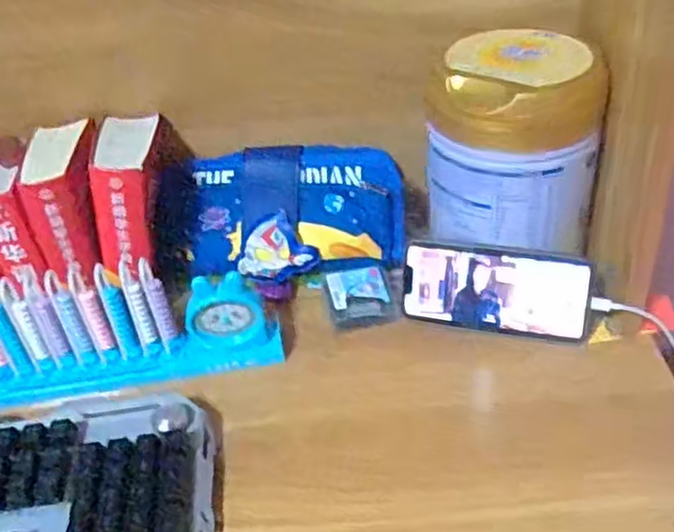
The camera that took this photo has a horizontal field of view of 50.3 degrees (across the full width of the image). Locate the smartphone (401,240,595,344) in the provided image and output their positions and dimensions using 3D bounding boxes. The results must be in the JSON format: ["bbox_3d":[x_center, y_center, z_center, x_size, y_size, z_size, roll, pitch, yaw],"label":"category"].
[{"bbox_3d":[0.124,0.019,0.567,0.144,0.068,0.006,8,17,15],"label":"smartphone"}]

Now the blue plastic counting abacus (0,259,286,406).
[{"bbox_3d":[-0.165,0.047,0.556,0.230,0.089,0.046,-7,38,0],"label":"blue plastic counting abacus"}]

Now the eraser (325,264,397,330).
[{"bbox_3d":[0.019,0.024,0.603,0.050,0.016,0.062,-10,38,-4],"label":"eraser"}]

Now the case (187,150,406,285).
[{"bbox_3d":[-0.032,-0.046,0.643,0.184,0.112,0.048,-4,-1,9],"label":"case"}]

